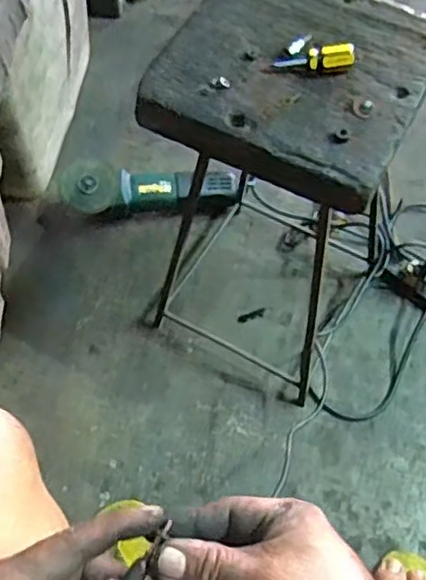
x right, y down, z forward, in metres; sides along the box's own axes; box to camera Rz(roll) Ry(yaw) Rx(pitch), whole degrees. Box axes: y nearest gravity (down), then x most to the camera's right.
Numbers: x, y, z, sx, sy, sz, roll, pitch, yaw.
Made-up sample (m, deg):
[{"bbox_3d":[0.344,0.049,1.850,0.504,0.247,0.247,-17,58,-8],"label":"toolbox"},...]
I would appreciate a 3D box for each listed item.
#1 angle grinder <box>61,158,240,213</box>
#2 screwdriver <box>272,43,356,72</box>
[{"bbox_3d":[-0.104,-0.166,1.106,0.287,0.086,0.083,-8,63,-6],"label":"angle grinder"},{"bbox_3d":[0.097,-0.221,0.634,0.075,0.020,0.023,-2,61,13],"label":"screwdriver"}]

